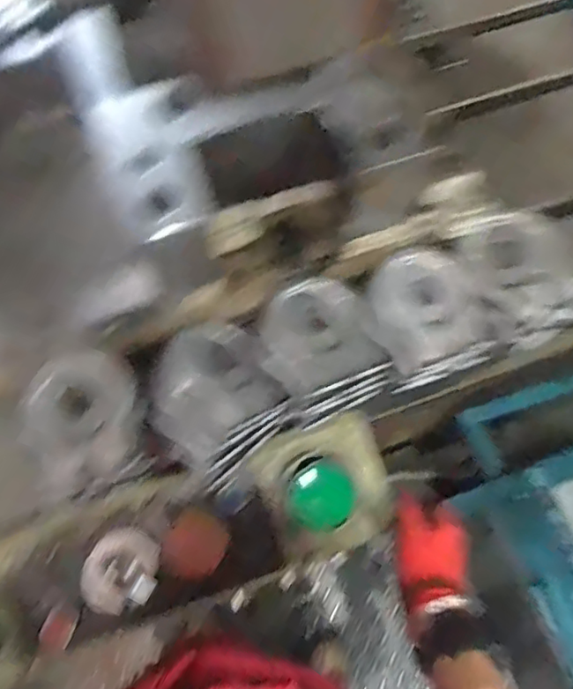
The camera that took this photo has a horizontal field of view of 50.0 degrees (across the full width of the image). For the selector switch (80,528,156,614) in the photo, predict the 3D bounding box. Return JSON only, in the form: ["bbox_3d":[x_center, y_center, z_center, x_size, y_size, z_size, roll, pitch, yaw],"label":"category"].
[{"bbox_3d":[-0.167,0.224,0.610,0.073,0.022,0.075,0,70,-1],"label":"selector switch"}]

